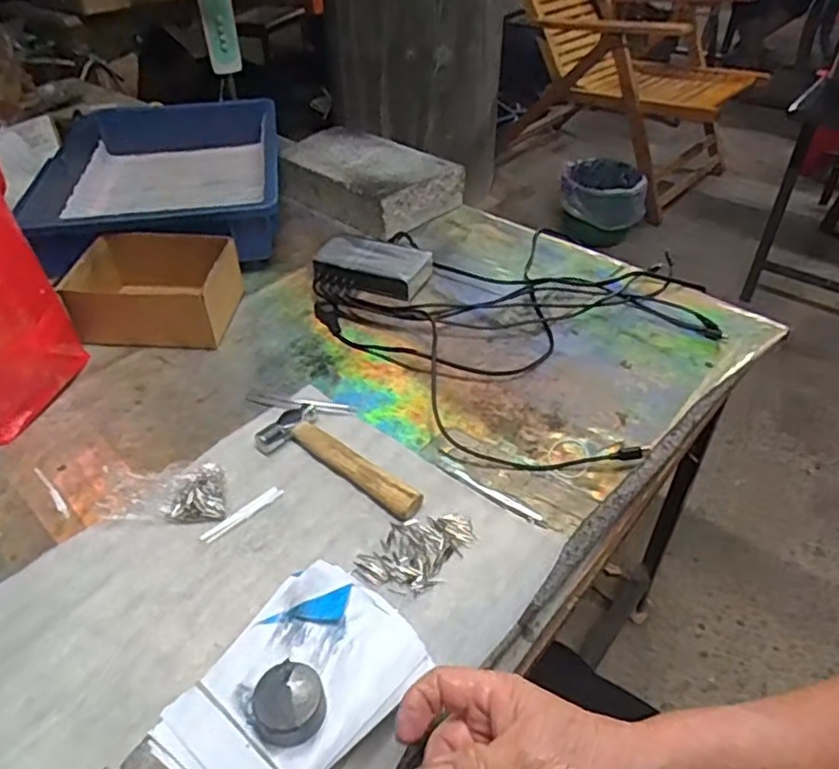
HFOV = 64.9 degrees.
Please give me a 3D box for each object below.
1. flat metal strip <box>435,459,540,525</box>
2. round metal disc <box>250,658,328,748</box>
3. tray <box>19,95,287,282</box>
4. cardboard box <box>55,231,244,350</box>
[{"bbox_3d":[0.055,0.089,0.555,0.102,0.004,0.012,26,47,28],"label":"flat metal strip"},{"bbox_3d":[-0.073,0.180,0.373,0.038,0.019,0.038,0,40,0],"label":"round metal disc"},{"bbox_3d":[-0.340,-0.283,0.913,0.293,0.090,0.425,-6,41,-7],"label":"tray"},{"bbox_3d":[-0.284,-0.104,0.720,0.164,0.071,0.117,0,40,1],"label":"cardboard box"}]

